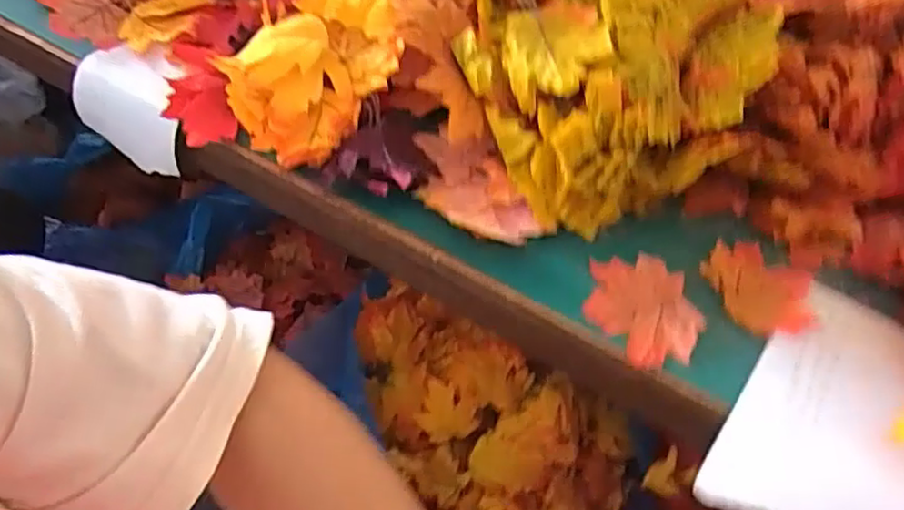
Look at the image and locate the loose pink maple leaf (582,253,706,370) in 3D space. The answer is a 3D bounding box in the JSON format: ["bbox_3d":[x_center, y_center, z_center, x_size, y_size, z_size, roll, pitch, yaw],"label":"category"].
[{"bbox_3d":[0.138,0.036,0.485,0.080,0.004,0.091,18,48,9],"label":"loose pink maple leaf"}]

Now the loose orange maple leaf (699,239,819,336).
[{"bbox_3d":[0.235,0.022,0.502,0.076,0.012,0.083,3,47,-4],"label":"loose orange maple leaf"}]

